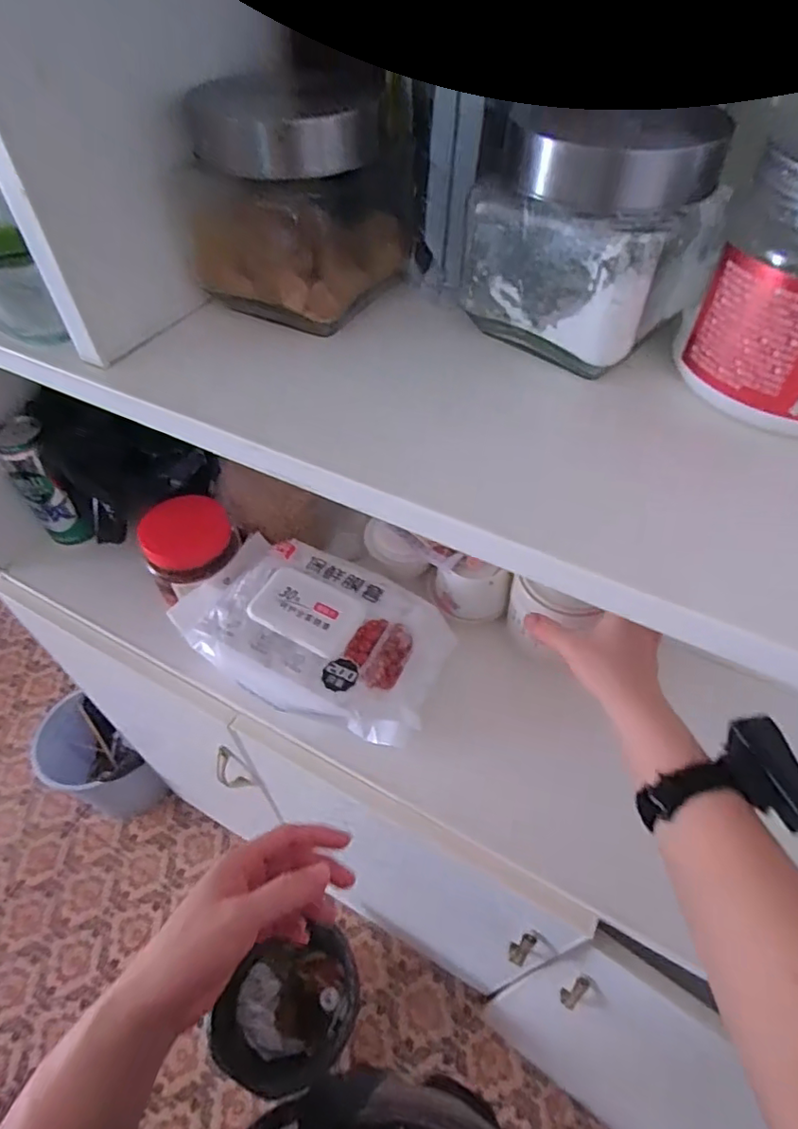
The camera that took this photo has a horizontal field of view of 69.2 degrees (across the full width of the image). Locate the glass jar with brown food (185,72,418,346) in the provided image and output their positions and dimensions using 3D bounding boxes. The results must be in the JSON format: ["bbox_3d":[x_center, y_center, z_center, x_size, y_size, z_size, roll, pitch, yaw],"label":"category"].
[{"bbox_3d":[-0.052,-0.202,0.316,0.083,0.100,0.096,23,55,18],"label":"glass jar with brown food"}]

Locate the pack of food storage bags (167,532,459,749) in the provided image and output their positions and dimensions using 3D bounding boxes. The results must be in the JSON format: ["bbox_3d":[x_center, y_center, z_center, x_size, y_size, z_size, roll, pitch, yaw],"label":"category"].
[{"bbox_3d":[-0.091,0.068,0.608,0.273,0.058,0.165,25,56,19],"label":"pack of food storage bags"}]

